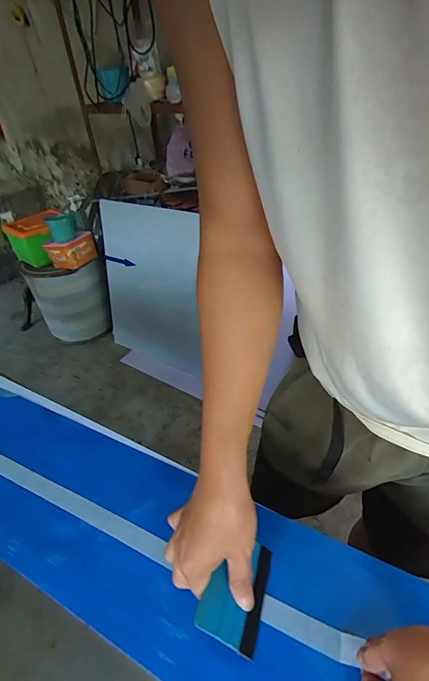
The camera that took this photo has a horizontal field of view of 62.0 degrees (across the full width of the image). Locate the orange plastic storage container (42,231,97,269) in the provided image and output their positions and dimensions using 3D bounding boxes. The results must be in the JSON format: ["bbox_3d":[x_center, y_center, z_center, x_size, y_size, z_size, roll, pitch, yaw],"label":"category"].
[{"bbox_3d":[-0.696,-0.446,1.754,0.145,0.136,0.176,9,39,17],"label":"orange plastic storage container"}]

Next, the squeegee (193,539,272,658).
[{"bbox_3d":[0.026,0.249,0.359,0.068,0.006,0.092,40,49,-9],"label":"squeegee"}]

